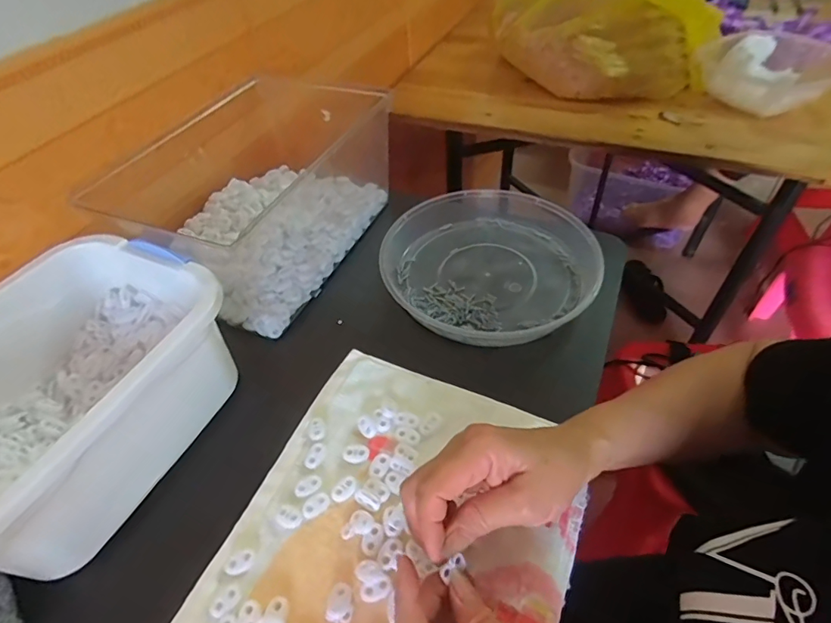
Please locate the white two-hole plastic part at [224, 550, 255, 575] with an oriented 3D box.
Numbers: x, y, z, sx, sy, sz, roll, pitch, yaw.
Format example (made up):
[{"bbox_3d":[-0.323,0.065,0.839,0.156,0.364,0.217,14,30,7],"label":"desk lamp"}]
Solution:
[{"bbox_3d":[-0.127,0.182,0.333,0.020,0.004,0.012,-21,50,-14],"label":"white two-hole plastic part"}]

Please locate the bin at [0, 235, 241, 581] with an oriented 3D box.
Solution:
[{"bbox_3d":[-0.286,0.064,0.370,0.192,0.109,0.248,16,52,17],"label":"bin"}]

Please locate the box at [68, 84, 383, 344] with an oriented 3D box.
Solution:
[{"bbox_3d":[-0.175,-0.152,0.549,0.202,0.128,0.303,16,52,17],"label":"box"}]

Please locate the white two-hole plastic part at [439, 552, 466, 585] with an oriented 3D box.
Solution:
[{"bbox_3d":[0.023,0.156,0.281,0.018,0.004,0.008,-28,54,-28],"label":"white two-hole plastic part"}]

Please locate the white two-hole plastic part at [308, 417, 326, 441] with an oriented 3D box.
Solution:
[{"bbox_3d":[-0.086,0.101,0.400,0.014,0.004,0.023,-13,49,-7],"label":"white two-hole plastic part"}]

